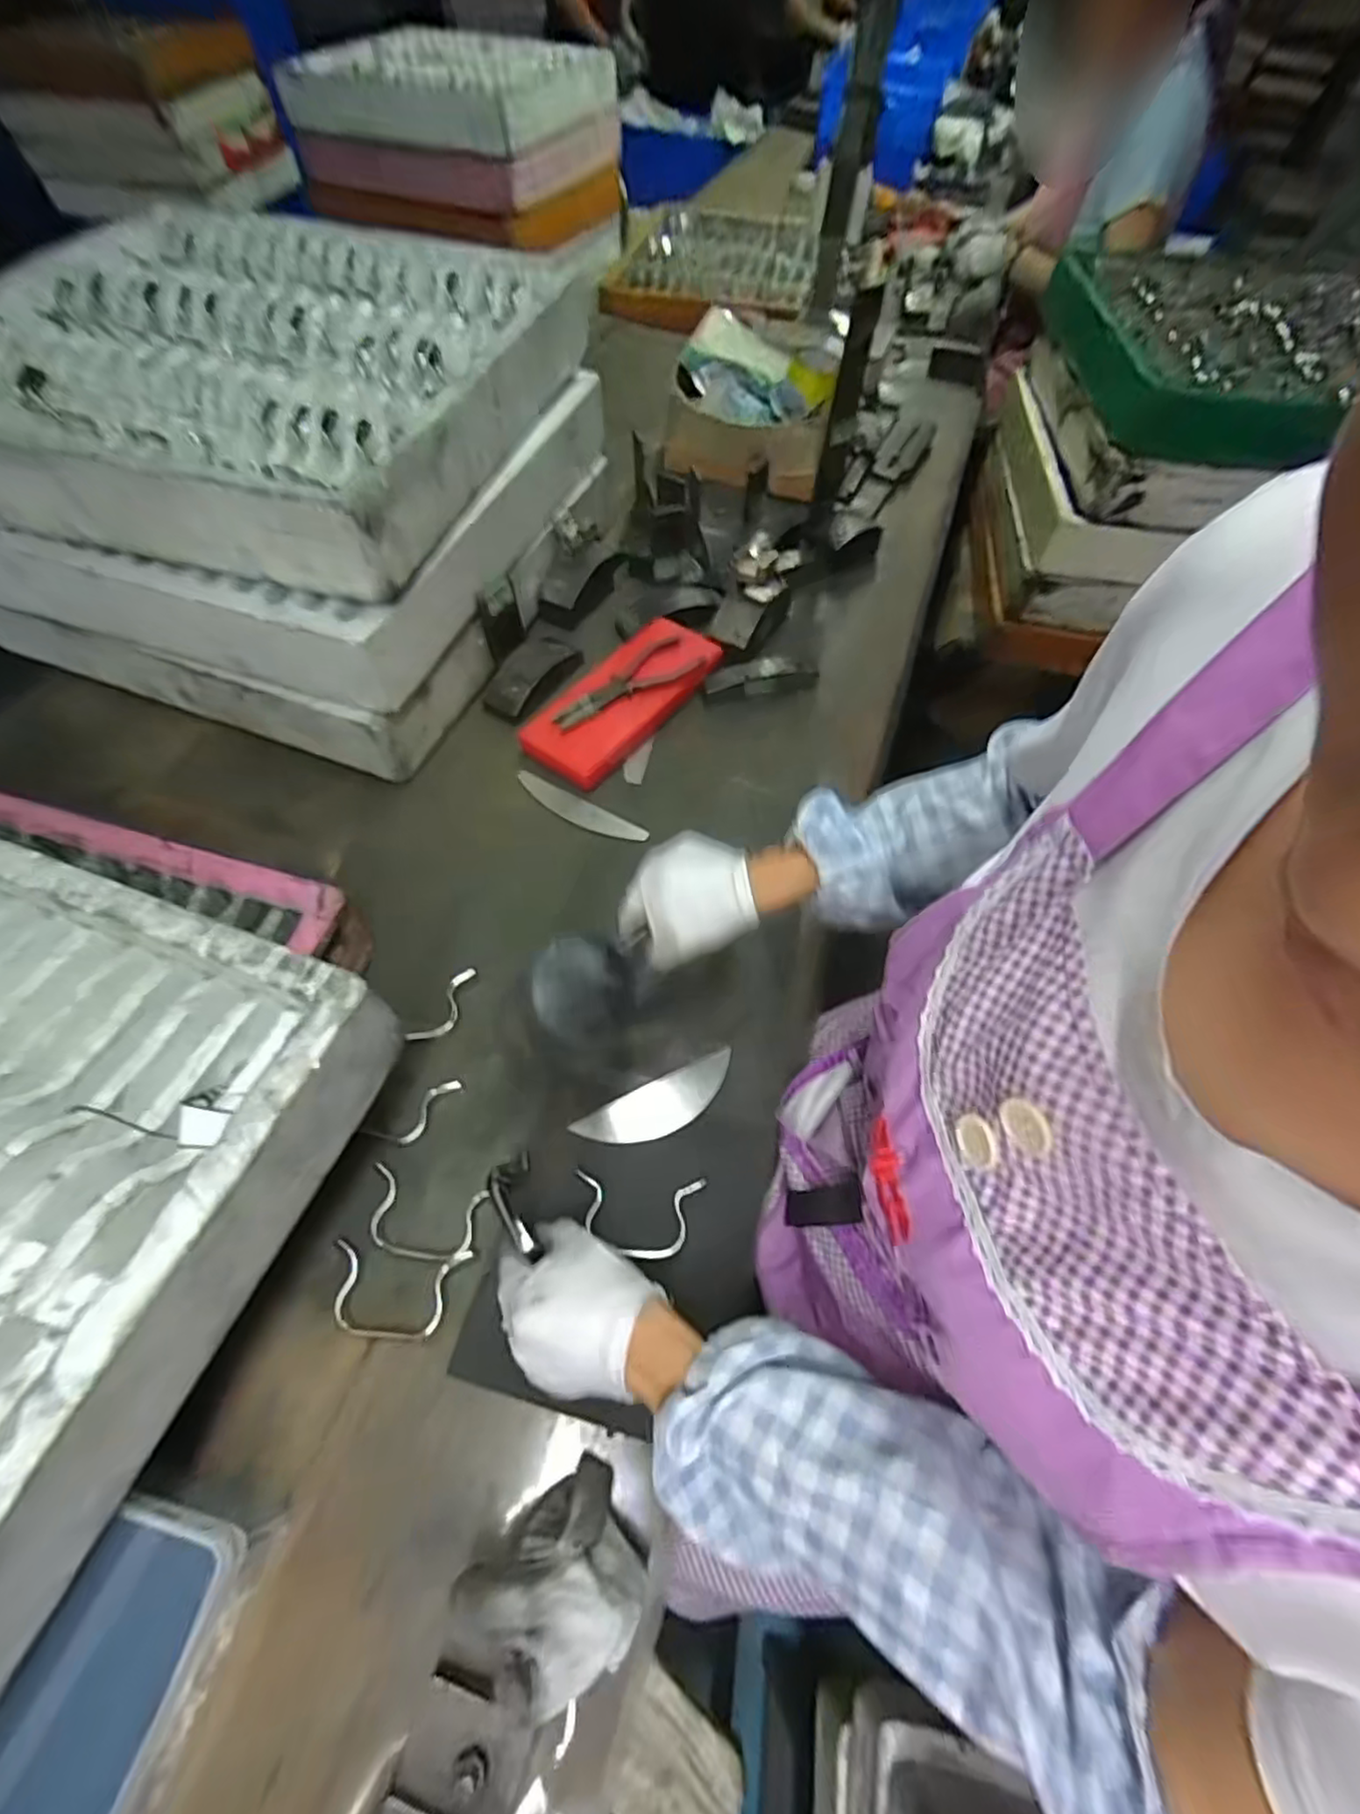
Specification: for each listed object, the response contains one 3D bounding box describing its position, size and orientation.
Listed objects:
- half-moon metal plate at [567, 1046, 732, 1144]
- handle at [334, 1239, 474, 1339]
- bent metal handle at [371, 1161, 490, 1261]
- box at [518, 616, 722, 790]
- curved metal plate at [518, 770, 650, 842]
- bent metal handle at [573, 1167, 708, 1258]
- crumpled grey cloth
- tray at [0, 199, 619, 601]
[{"bbox_3d":[-0.014,0.156,0.524,0.136,0.008,0.041,-23,63,-16],"label":"half-moon metal plate"},{"bbox_3d":[-0.194,0.262,0.450,0.093,0.011,0.054,5,59,-1],"label":"handle"},{"bbox_3d":[-0.187,0.219,0.469,0.086,0.012,0.052,14,60,5],"label":"bent metal handle"},{"bbox_3d":[-0.062,-0.238,0.740,0.111,0.040,0.249,33,63,15],"label":"box"},{"bbox_3d":[-0.106,-0.102,0.683,0.153,0.006,0.032,28,62,13],"label":"curved metal plate"},{"bbox_3d":[-0.030,0.219,0.469,0.094,0.006,0.053,5,59,-1],"label":"bent metal handle"},{"bbox_3d":[-0.064,0.372,0.363,0.086,0.063,0.076,-32,66,-20],"label":"crumpled grey cloth"},{"bbox_3d":[-0.433,-0.546,0.667,0.541,0.086,0.514,13,60,4],"label":"tray"}]

